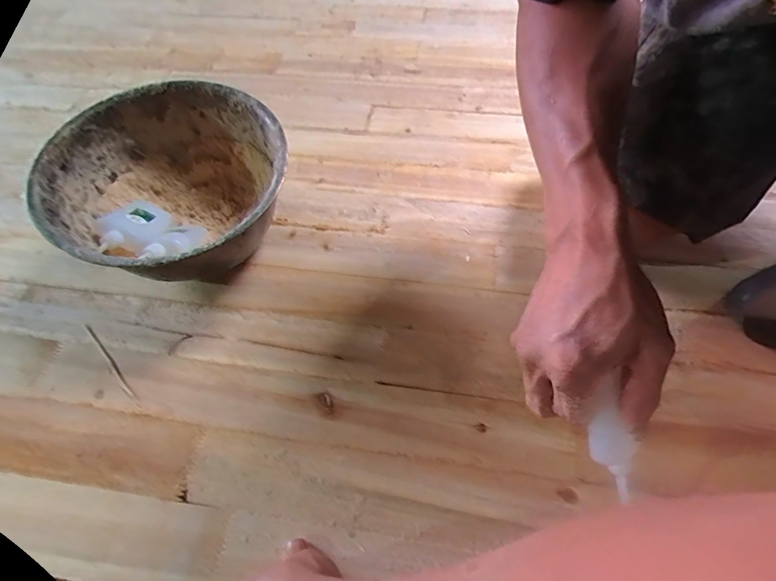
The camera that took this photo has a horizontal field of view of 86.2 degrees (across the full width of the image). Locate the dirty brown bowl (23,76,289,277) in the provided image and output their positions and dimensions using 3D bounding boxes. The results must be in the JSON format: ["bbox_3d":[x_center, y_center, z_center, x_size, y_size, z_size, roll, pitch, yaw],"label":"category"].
[{"bbox_3d":[-0.215,-0.111,0.427,0.224,0.097,0.227,-1,55,1],"label":"dirty brown bowl"}]

